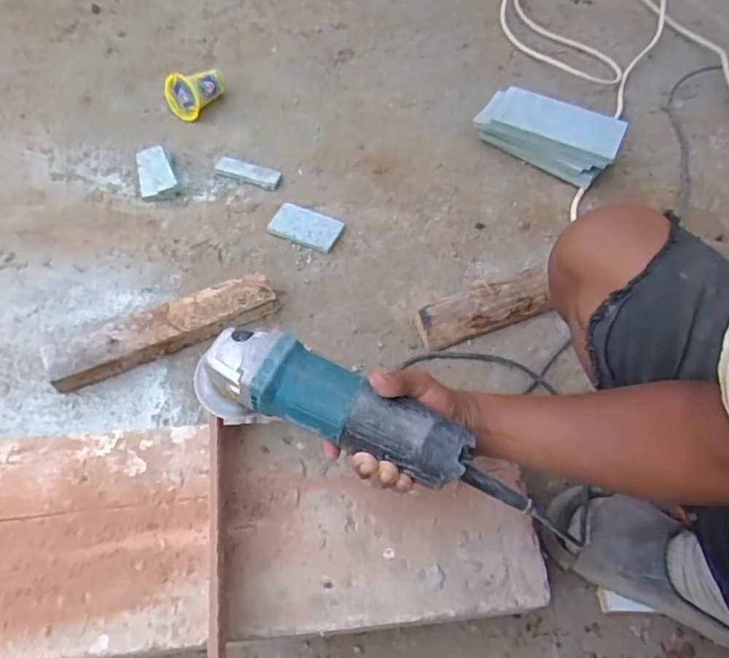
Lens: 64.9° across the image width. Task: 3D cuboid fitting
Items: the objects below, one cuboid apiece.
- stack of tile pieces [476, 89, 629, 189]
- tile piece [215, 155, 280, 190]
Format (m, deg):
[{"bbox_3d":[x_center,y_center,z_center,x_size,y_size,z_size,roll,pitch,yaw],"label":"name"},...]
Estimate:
[{"bbox_3d":[0.292,-0.314,0.922,0.217,0.073,0.092,28,63,12],"label":"stack of tile pieces"},{"bbox_3d":[-0.184,-0.245,0.897,0.104,0.010,0.037,18,61,7],"label":"tile piece"}]

